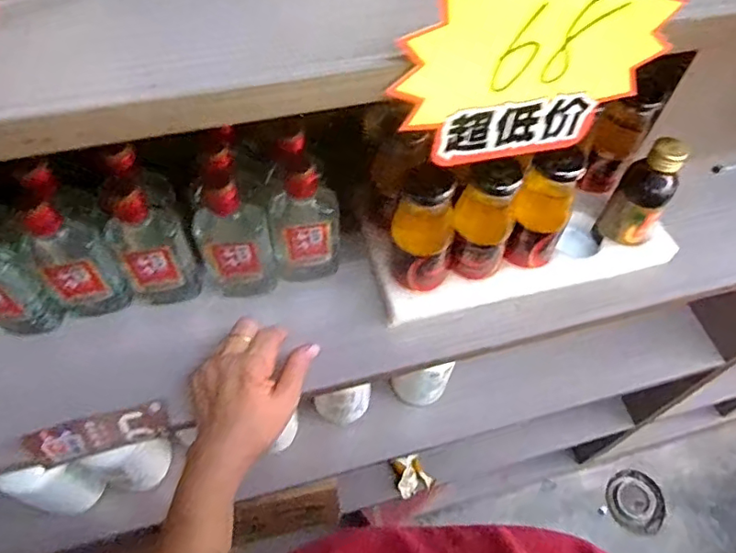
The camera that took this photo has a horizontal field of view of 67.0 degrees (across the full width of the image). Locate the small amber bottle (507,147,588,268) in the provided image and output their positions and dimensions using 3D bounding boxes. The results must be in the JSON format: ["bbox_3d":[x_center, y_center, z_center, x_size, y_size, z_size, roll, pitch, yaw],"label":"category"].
[{"bbox_3d":[0.149,-0.055,0.478,0.044,0.116,0.041,1,58,-1],"label":"small amber bottle"}]

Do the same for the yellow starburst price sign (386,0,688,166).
[{"bbox_3d":[0.071,-0.090,0.235,0.115,0.099,0.005,-12,59,-9],"label":"yellow starburst price sign"}]

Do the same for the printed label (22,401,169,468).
[{"bbox_3d":[-0.215,0.127,0.446,0.104,0.039,0.010,-14,32,-9],"label":"printed label"}]

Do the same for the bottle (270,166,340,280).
[{"bbox_3d":[-0.054,-0.042,0.488,0.059,0.137,0.029,-13,59,-10],"label":"bottle"}]

